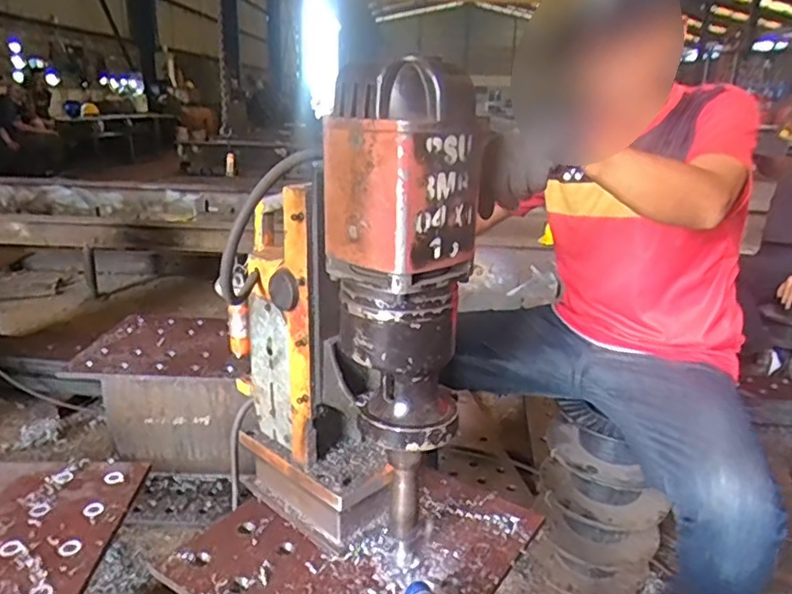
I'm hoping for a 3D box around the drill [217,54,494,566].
[{"bbox_3d":[-0.079,0.028,0.803,0.378,0.586,0.151,17,23,39],"label":"drill"}]

